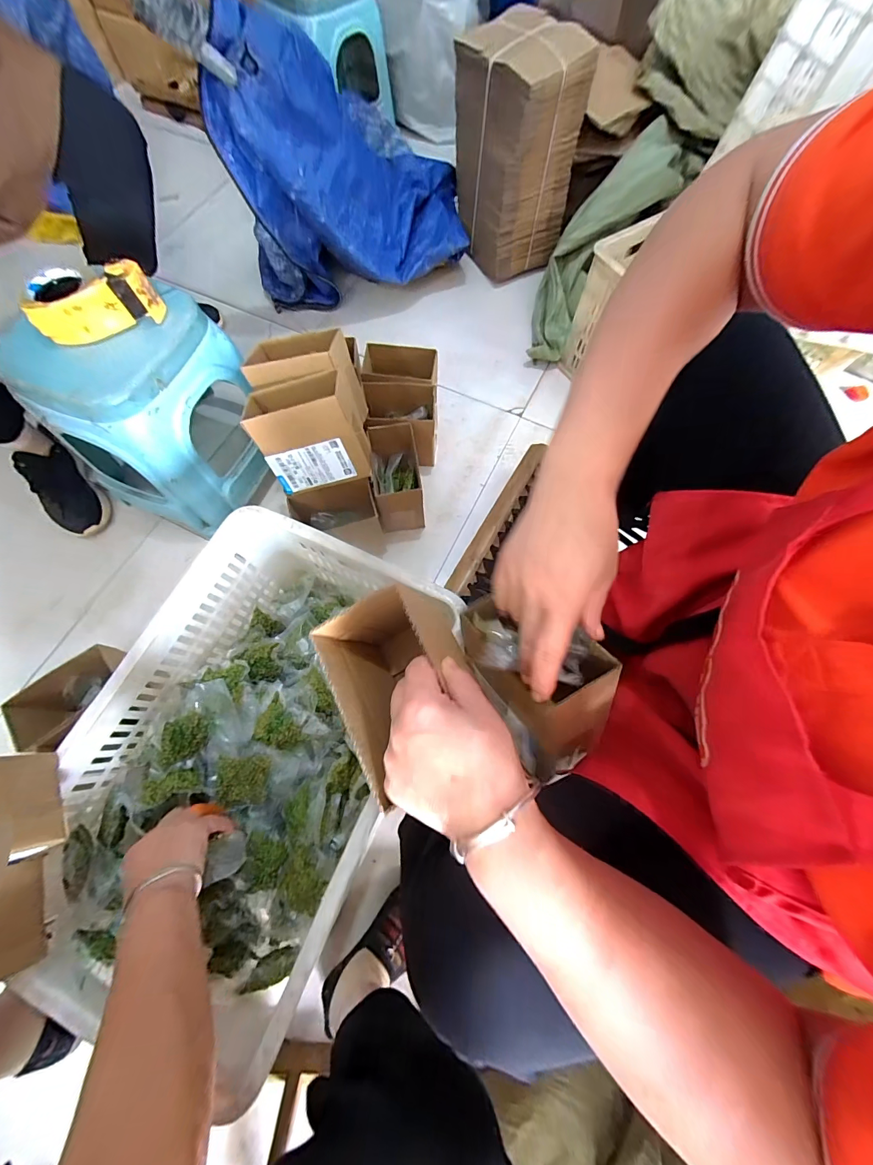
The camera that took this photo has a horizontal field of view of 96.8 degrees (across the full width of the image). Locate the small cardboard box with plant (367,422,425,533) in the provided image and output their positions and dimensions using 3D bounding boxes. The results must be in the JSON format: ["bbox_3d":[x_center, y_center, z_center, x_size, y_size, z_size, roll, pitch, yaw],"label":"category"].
[{"bbox_3d":[-0.081,-0.207,0.800,0.092,0.151,0.159,-9,70,-3],"label":"small cardboard box with plant"}]

